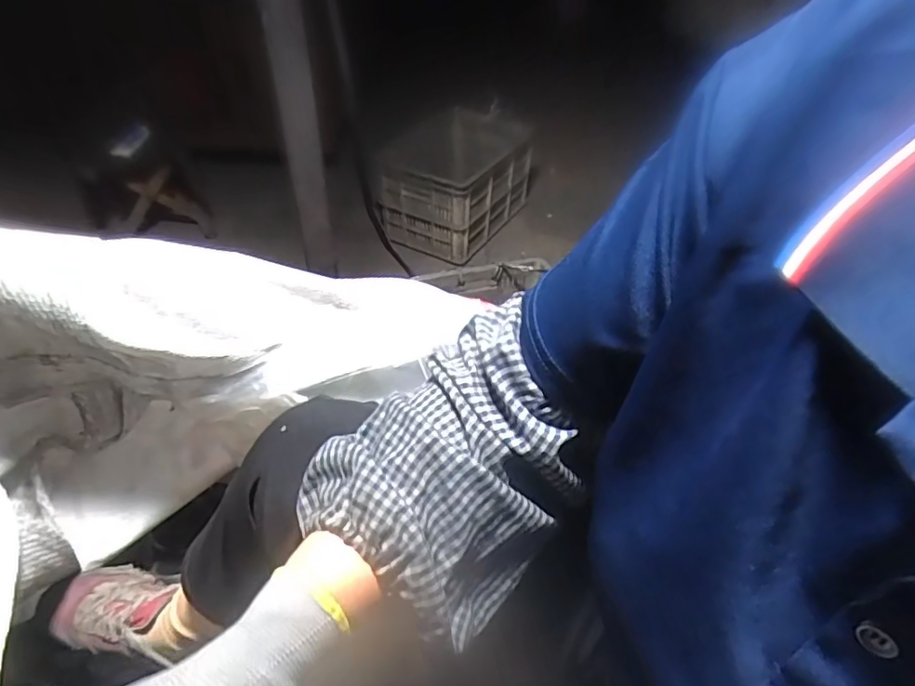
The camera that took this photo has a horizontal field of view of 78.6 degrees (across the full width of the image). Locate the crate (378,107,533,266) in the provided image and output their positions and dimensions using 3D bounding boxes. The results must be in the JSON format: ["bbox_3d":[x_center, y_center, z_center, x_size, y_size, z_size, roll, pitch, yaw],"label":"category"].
[{"bbox_3d":[0.015,-0.492,1.652,0.302,0.281,0.446,22,49,21],"label":"crate"}]

